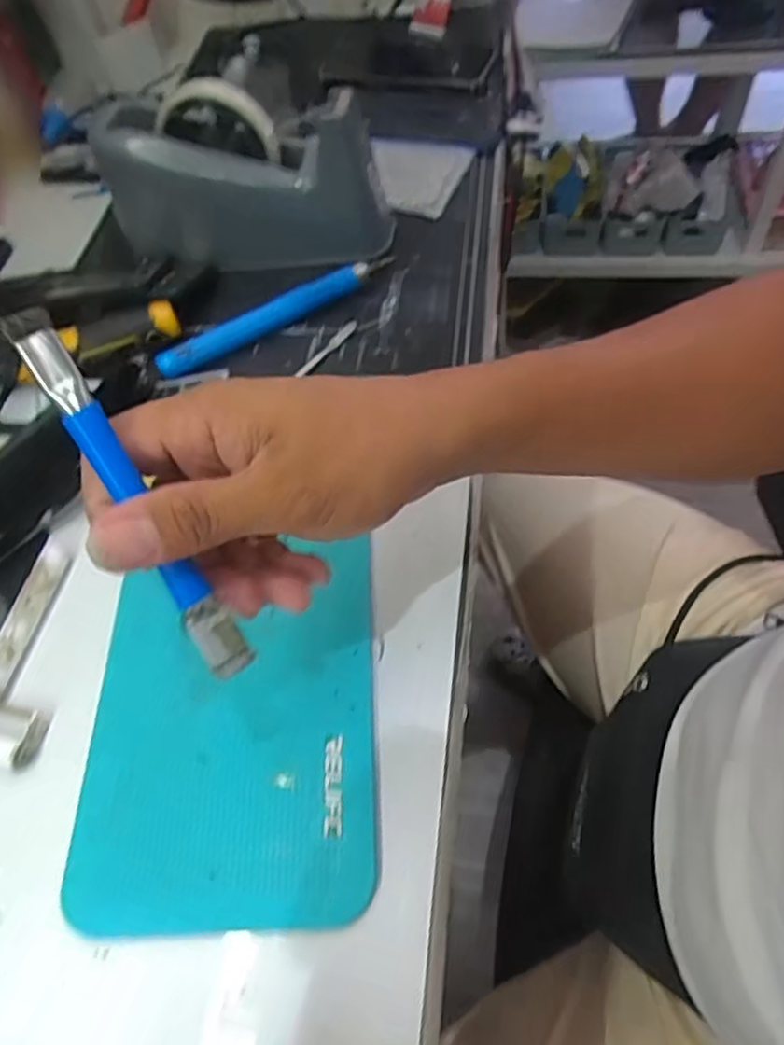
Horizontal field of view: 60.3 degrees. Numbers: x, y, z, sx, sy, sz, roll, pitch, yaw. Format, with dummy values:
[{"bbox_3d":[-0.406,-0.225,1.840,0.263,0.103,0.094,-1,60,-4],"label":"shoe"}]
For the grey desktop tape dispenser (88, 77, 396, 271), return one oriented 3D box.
[{"bbox_3d":[-0.106,-0.248,0.490,0.200,0.102,0.061,0,60,7],"label":"grey desktop tape dispenser"}]

